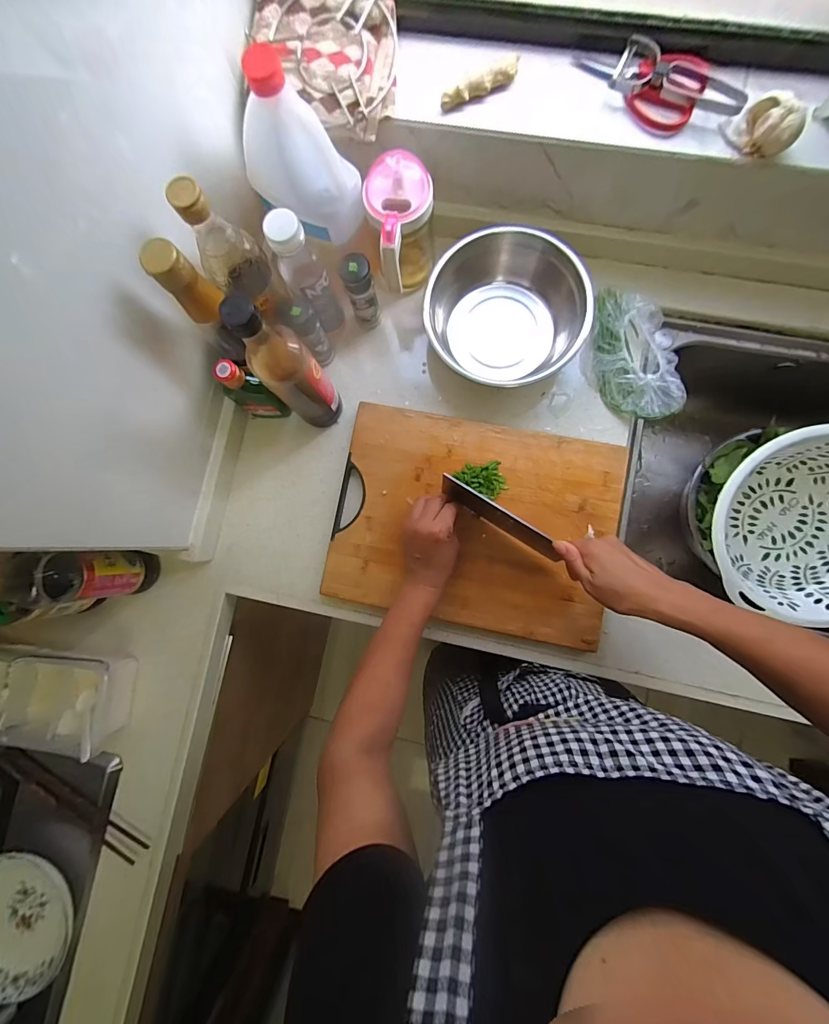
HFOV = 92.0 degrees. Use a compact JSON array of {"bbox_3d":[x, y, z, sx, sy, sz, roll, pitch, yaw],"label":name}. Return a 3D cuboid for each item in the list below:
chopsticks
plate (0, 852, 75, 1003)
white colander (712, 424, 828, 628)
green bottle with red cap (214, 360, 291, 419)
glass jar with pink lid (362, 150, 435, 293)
[{"bbox_3d":[-0.489,0.419,0.576,0.239,0.008,0.043,38,95,0],"label":"chopsticks"},{"bbox_3d":[-0.559,0.574,0.557,0.152,0.039,0.175,-13,84,4],"label":"plate"},{"bbox_3d":[0.583,0.024,0.598,0.280,0.125,0.264,-11,84,4],"label":"white colander"},{"bbox_3d":[-0.220,-0.159,0.538,0.067,0.136,0.029,-8,84,4],"label":"green bottle with red cap"},{"bbox_3d":[-0.011,-0.360,0.540,0.079,0.153,0.109,-9,84,4],"label":"glass jar with pink lid"}]

